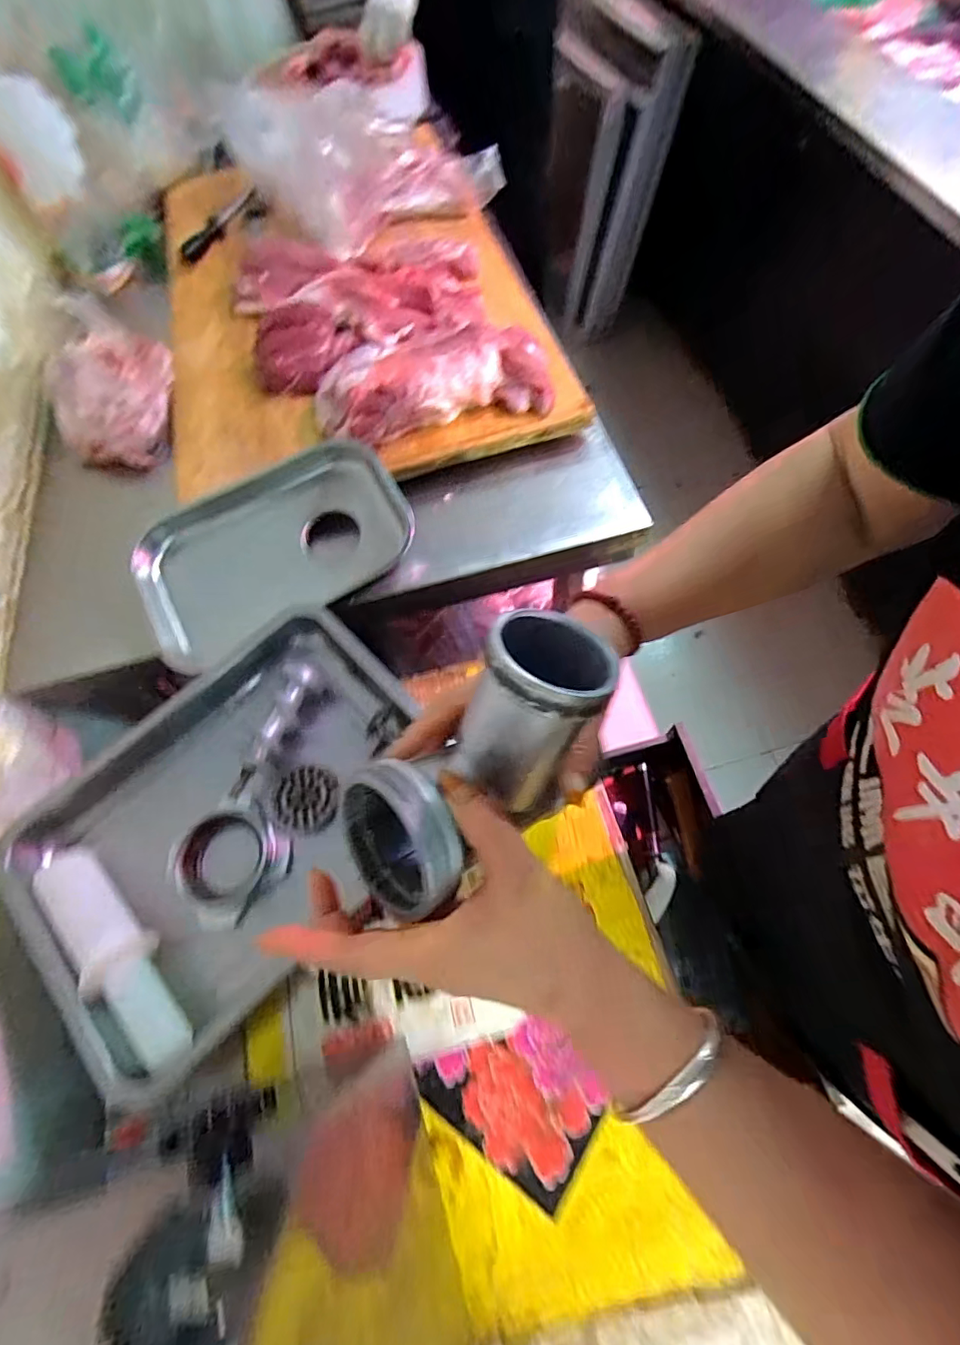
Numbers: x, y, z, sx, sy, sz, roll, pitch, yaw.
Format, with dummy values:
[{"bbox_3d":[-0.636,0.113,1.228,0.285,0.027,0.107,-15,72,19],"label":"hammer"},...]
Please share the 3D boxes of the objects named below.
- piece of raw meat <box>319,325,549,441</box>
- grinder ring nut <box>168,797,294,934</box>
[{"bbox_3d":[-0.061,-0.377,0.695,0.303,0.062,0.150,-13,65,0],"label":"piece of raw meat"},{"bbox_3d":[-0.245,0.181,0.525,0.096,0.033,0.099,37,74,19],"label":"grinder ring nut"}]

